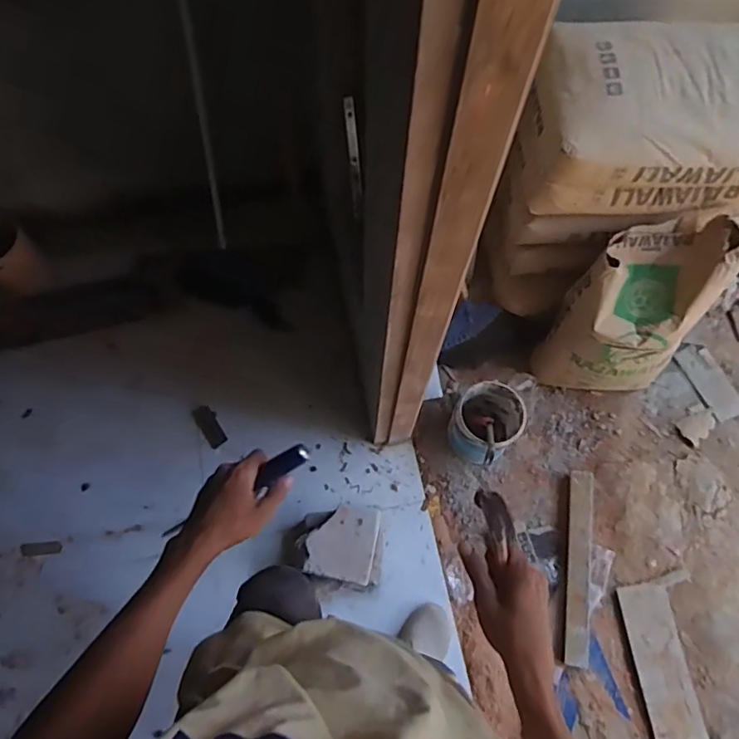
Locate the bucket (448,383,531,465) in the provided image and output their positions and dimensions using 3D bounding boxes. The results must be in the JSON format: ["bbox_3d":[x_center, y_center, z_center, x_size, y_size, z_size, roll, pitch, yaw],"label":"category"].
[{"bbox_3d":[0.324,0.145,1.544,0.183,0.216,0.200,0,69,-1],"label":"bucket"}]

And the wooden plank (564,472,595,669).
[{"bbox_3d":[0.569,0.528,1.509,0.066,0.041,0.500,10,70,1],"label":"wooden plank"}]

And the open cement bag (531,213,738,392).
[{"bbox_3d":[0.692,-0.166,1.501,0.360,0.467,0.323,0,69,-1],"label":"open cement bag"}]

